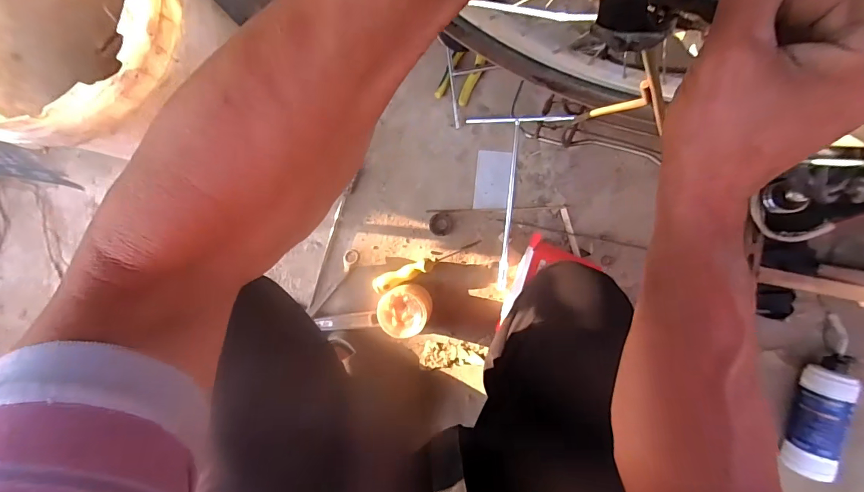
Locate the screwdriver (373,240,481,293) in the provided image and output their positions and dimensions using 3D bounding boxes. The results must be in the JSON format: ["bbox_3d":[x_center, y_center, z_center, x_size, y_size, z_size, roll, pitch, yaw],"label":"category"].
[{"bbox_3d":[-0.011,0.032,0.714,0.198,0.025,0.028,-25,82,6],"label":"screwdriver"}]

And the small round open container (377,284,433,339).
[{"bbox_3d":[-0.046,0.112,0.704,0.087,0.075,0.087,-1,86,9],"label":"small round open container"}]

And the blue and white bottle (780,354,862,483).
[{"bbox_3d":[0.576,0.251,0.598,0.050,0.056,0.186,12,88,9],"label":"blue and white bottle"}]

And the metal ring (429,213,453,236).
[{"bbox_3d":[0.016,-0.038,0.717,0.040,0.007,0.039,0,86,9],"label":"metal ring"}]

